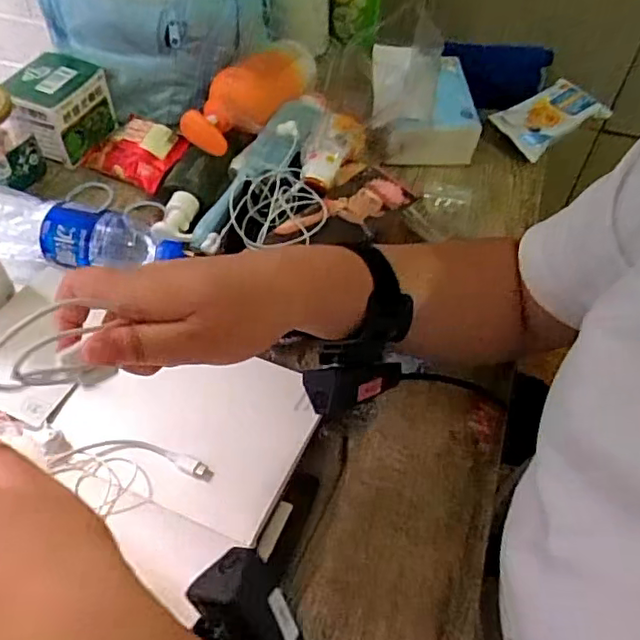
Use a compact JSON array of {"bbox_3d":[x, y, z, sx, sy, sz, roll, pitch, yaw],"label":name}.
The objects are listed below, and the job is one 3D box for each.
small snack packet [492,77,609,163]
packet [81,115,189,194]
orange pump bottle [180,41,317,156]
[{"bbox_3d":[0.270,-0.238,0.703,0.133,0.021,0.071,-30,59,-22],"label":"small snack packet"},{"bbox_3d":[-0.195,-0.180,0.636,0.108,0.018,0.076,30,86,20],"label":"packet"},{"bbox_3d":[-0.066,-0.250,0.649,0.061,0.046,0.198,27,56,17],"label":"orange pump bottle"}]

